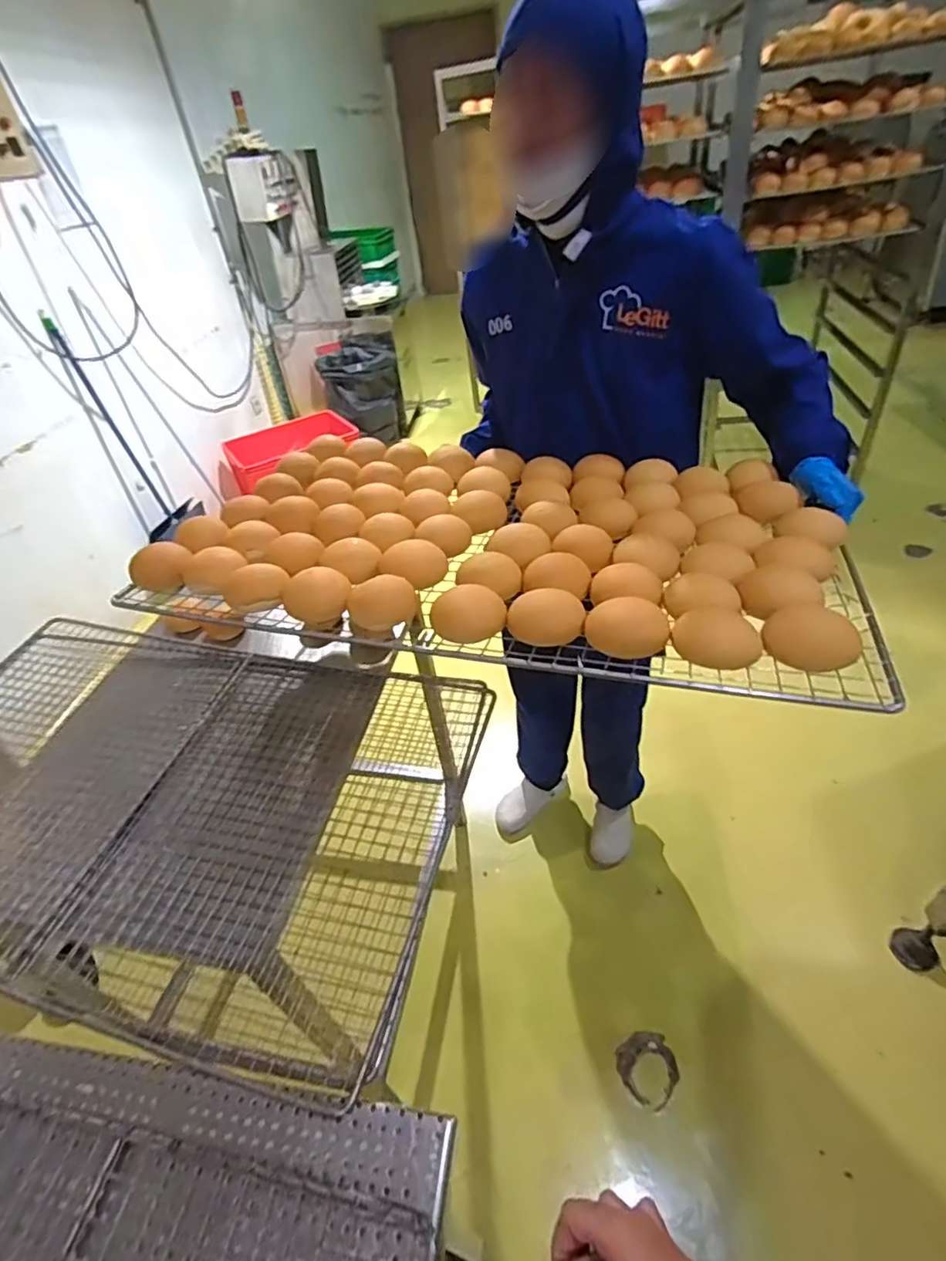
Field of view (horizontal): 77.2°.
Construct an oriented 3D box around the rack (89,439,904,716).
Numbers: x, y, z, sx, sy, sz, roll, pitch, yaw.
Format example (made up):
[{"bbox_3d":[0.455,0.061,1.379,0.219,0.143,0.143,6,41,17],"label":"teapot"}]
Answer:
[{"bbox_3d":[0.044,-0.142,0.783,0.824,0.082,0.482,8,43,17],"label":"rack"}]

